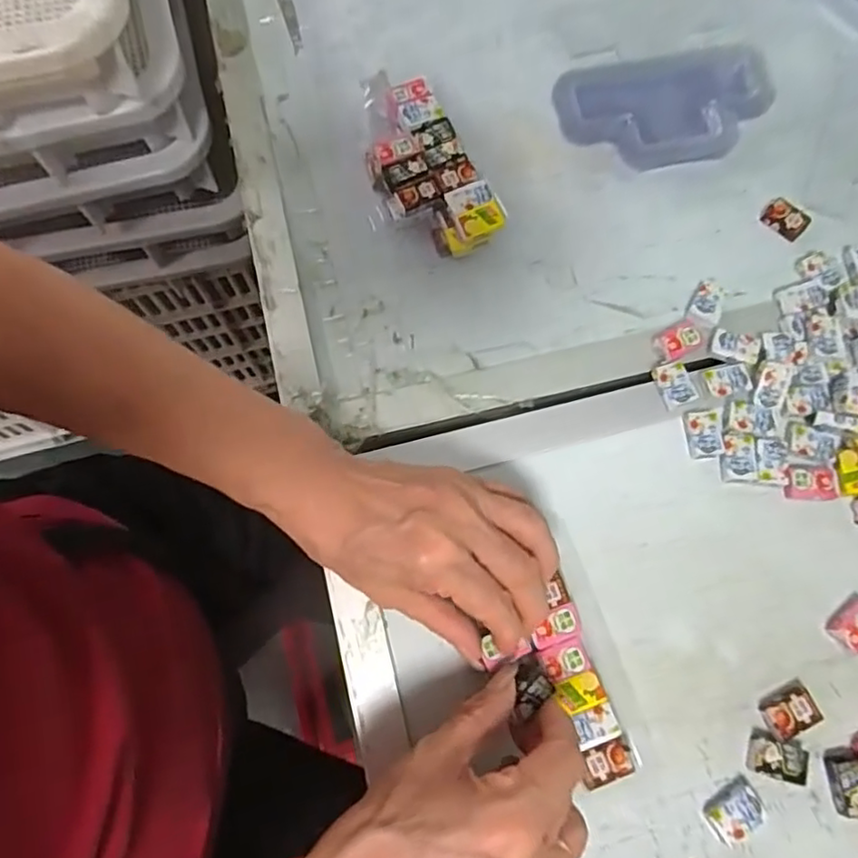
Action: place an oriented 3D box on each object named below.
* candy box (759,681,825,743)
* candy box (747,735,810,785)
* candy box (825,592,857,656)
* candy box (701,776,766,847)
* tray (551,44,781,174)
[{"bbox_3d":[0.180,0.142,0.314,0.028,0.008,0.020,-20,73,-5],"label":"candy box"},{"bbox_3d":[0.171,0.162,0.307,0.030,0.008,0.017,12,73,5],"label":"candy box"},{"bbox_3d":[0.220,0.101,0.324,0.026,0.009,0.022,-33,75,-9],"label":"candy box"},{"bbox_3d":[0.147,0.184,0.301,0.027,0.009,0.019,-30,74,-8],"label":"candy box"},{"bbox_3d":[0.156,-0.208,0.412,0.137,0.018,0.073,-6,72,-1],"label":"tray"}]

